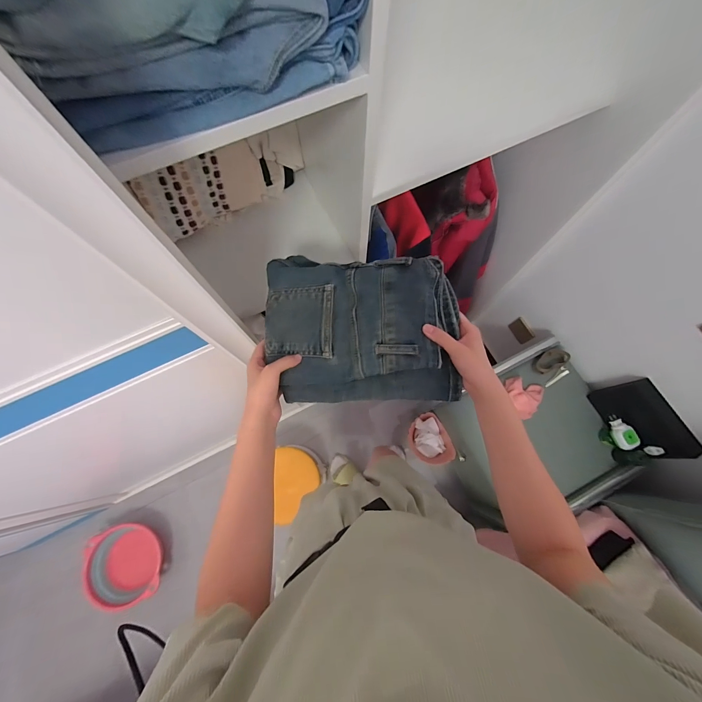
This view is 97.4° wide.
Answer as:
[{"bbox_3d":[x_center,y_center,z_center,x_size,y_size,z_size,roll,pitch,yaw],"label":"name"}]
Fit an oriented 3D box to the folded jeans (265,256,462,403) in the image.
[{"bbox_3d":[0.011,-0.047,0.451,0.270,0.060,0.228,-1,72,1],"label":"folded jeans"}]

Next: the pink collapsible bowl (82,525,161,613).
[{"bbox_3d":[-0.851,0.803,1.153,0.251,0.048,0.265,0,72,1],"label":"pink collapsible bowl"}]

